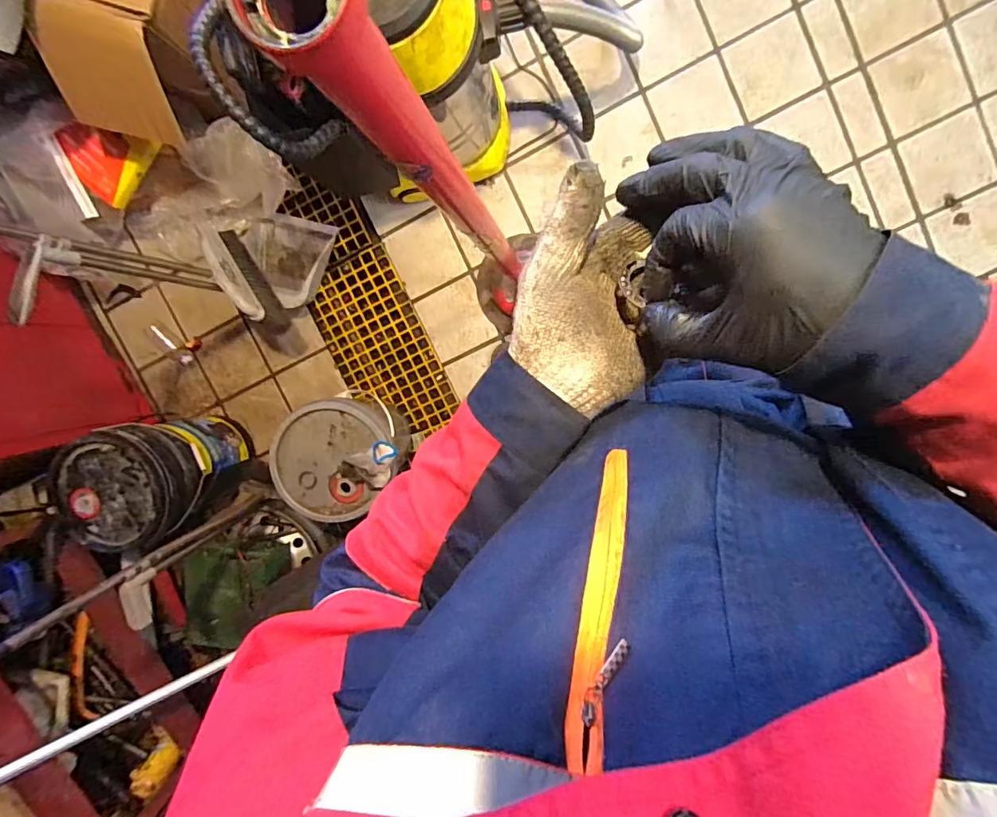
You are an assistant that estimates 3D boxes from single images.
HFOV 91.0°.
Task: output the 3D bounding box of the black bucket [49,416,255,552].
[{"bbox_3d":[-0.930,0.183,1.384,0.282,0.446,0.293,1,99,6],"label":"black bucket"}]

